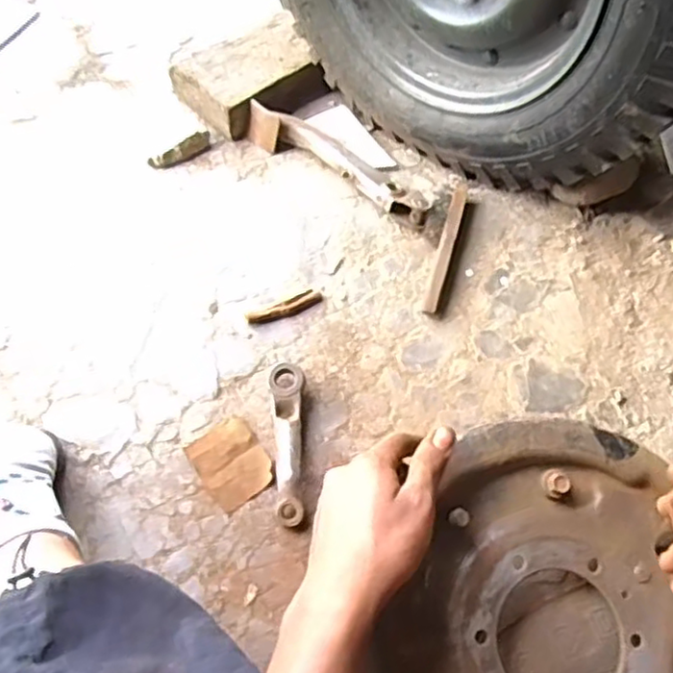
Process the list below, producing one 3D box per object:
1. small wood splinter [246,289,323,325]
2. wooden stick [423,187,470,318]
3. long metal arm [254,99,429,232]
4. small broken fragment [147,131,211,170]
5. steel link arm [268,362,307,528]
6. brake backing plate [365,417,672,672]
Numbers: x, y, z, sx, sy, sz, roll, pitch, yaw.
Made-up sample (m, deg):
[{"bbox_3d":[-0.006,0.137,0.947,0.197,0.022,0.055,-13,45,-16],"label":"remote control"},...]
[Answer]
[{"bbox_3d":[-0.069,-0.038,0.912,0.105,0.012,0.025,-25,65,-16],"label":"small wood splinter"},{"bbox_3d":[0.158,-0.124,0.955,0.022,0.031,0.226,16,61,6],"label":"wooden stick"},{"bbox_3d":[0.003,-0.267,1.031,0.324,0.051,0.064,35,65,16],"label":"long metal arm"},{"bbox_3d":[-0.244,-0.295,1.061,0.108,0.022,0.027,-34,67,-20],"label":"small broken fragment"},{"bbox_3d":[-0.053,0.127,0.802,0.042,0.034,0.191,-4,61,-5],"label":"steel link arm"},{"bbox_3d":[0.162,0.196,0.459,0.271,0.070,0.259,24,62,10],"label":"brake backing plate"}]

